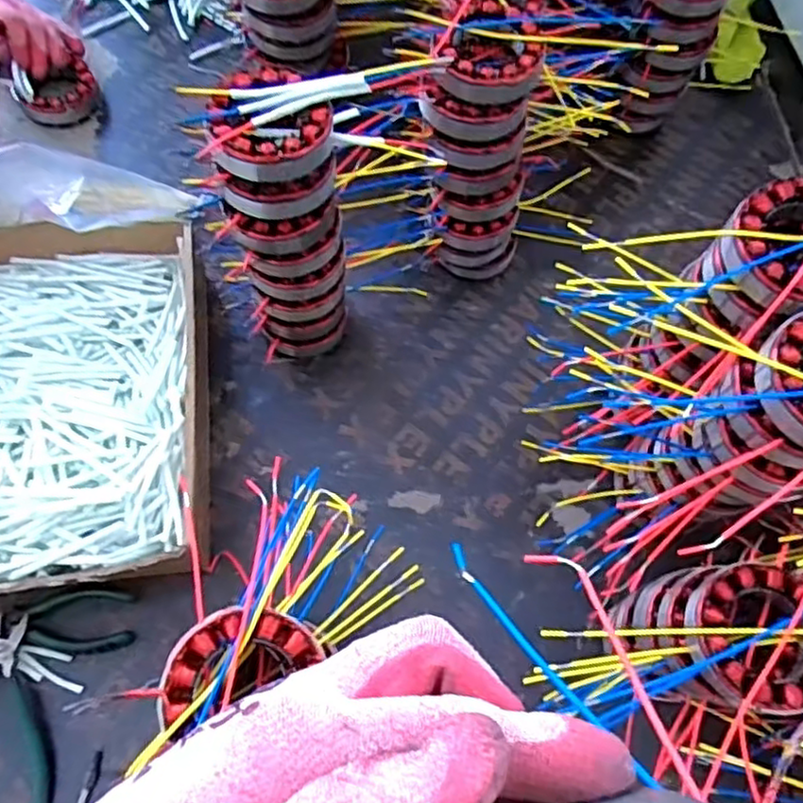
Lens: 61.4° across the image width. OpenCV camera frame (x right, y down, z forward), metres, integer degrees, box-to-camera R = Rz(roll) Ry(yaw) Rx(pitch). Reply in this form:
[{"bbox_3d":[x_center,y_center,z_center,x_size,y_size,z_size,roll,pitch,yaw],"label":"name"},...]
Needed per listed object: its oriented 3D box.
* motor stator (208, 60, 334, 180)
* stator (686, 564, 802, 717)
[{"bbox_3d":[-0.087,-0.194,0.468,0.077,0.029,0.087,2,68,-2],"label":"motor stator"},{"bbox_3d":[0.226,0.147,0.421,0.087,0.029,0.083,1,69,-2],"label":"stator"}]

